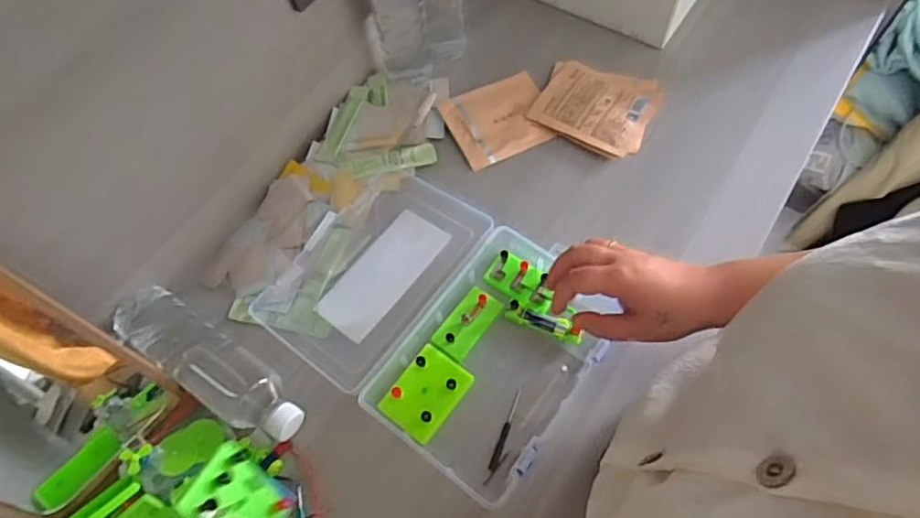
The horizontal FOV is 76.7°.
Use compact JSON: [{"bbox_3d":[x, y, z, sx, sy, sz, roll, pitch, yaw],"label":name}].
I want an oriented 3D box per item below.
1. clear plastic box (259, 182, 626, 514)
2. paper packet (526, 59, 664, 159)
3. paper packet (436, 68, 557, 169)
[{"bbox_3d":[-0.027,0.052,0.585,0.312,0.041,0.231,33,70,18],"label":"clear plastic box"},{"bbox_3d":[0.162,-0.183,0.694,0.131,0.014,0.116,24,68,15],"label":"paper packet"},{"bbox_3d":[0.050,-0.174,0.705,0.119,0.006,0.111,-22,64,-7],"label":"paper packet"}]

